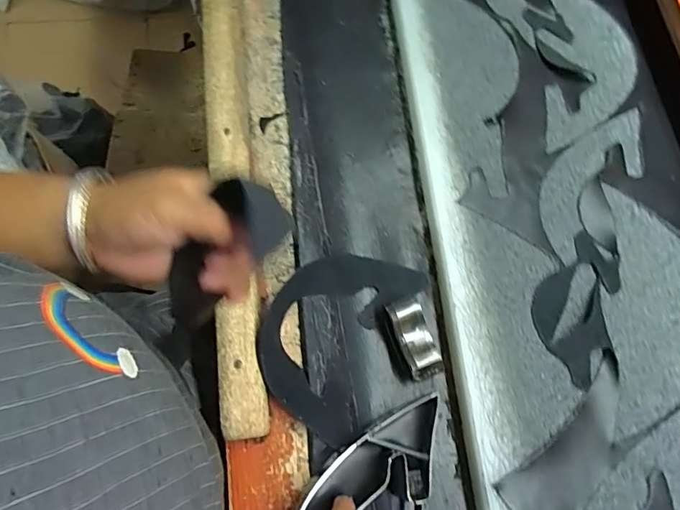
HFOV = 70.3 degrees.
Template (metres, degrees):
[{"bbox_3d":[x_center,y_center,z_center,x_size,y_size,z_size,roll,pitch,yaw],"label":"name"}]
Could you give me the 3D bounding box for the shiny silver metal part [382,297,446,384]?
[{"bbox_3d":[0.072,0.083,0.473,0.035,0.029,0.077,-18,75,-9],"label":"shiny silver metal part"}]

